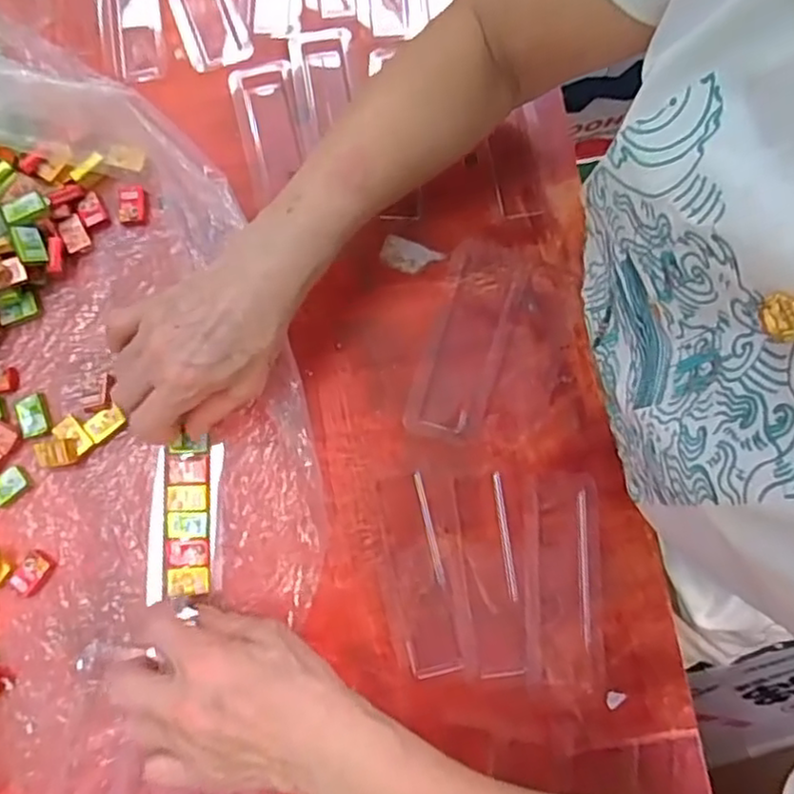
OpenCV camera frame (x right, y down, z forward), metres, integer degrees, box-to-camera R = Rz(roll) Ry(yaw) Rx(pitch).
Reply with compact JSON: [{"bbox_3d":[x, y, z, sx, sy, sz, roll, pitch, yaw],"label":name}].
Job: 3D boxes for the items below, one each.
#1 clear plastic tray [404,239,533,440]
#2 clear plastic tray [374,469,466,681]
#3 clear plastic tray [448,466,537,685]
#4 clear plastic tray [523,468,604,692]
[{"bbox_3d":[0.049,-0.039,0.453,0.052,0.007,0.138,19,80,4],"label":"clear plastic tray"},{"bbox_3d":[0.013,0.110,0.423,0.034,0.006,0.124,-12,79,-2],"label":"clear plastic tray"},{"bbox_3d":[0.059,0.111,0.422,0.042,0.007,0.128,-5,79,-1],"label":"clear plastic tray"},{"bbox_3d":[0.104,0.114,0.421,0.048,0.006,0.130,-1,79,0],"label":"clear plastic tray"}]

